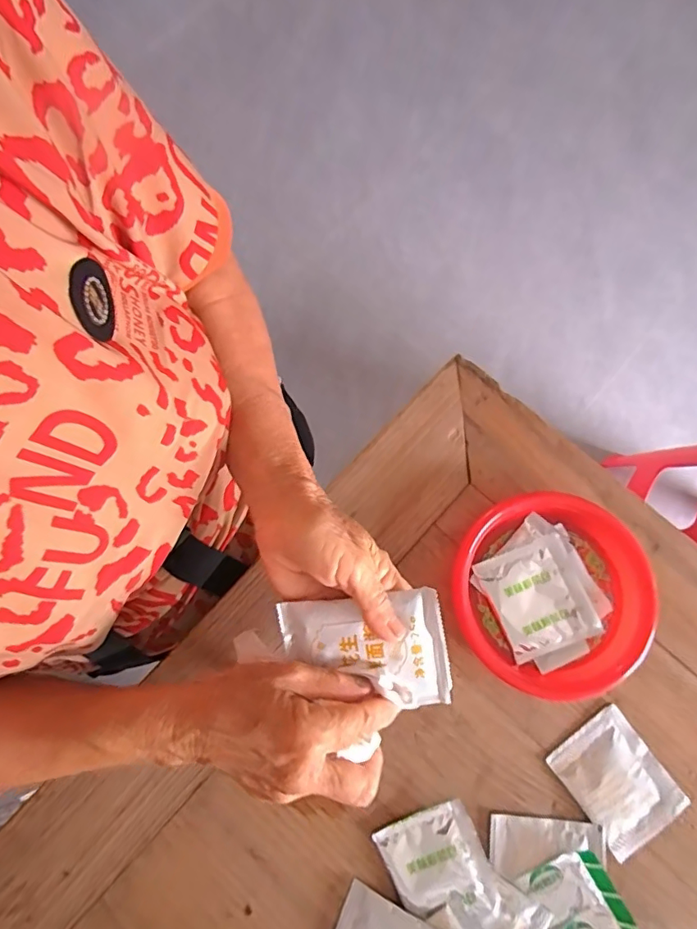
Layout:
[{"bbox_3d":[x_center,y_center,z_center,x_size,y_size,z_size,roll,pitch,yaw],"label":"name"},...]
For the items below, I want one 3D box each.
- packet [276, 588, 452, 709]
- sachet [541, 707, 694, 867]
[{"bbox_3d":[0.011,0.122,0.332,0.103,0.022,0.071,-7,77,-2],"label":"packet"},{"bbox_3d":[0.188,0.221,0.363,0.064,0.006,0.078,-35,79,-8],"label":"sachet"}]

